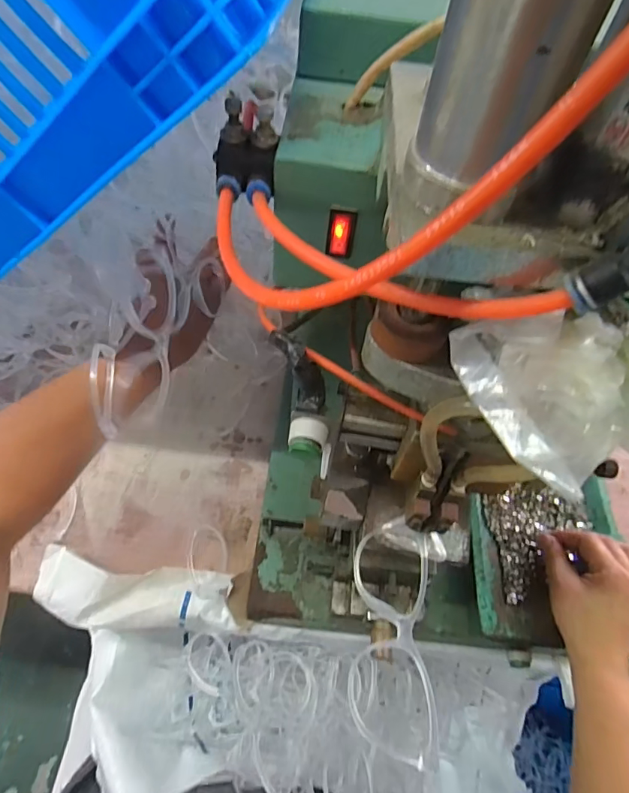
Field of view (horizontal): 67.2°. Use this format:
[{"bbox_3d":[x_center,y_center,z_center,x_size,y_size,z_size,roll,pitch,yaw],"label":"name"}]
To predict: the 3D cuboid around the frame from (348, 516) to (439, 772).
[{"bbox_3d":[0.050,0.142,0.303,0.050,0.015,0.132,7,57,0],"label":"frame"}]

